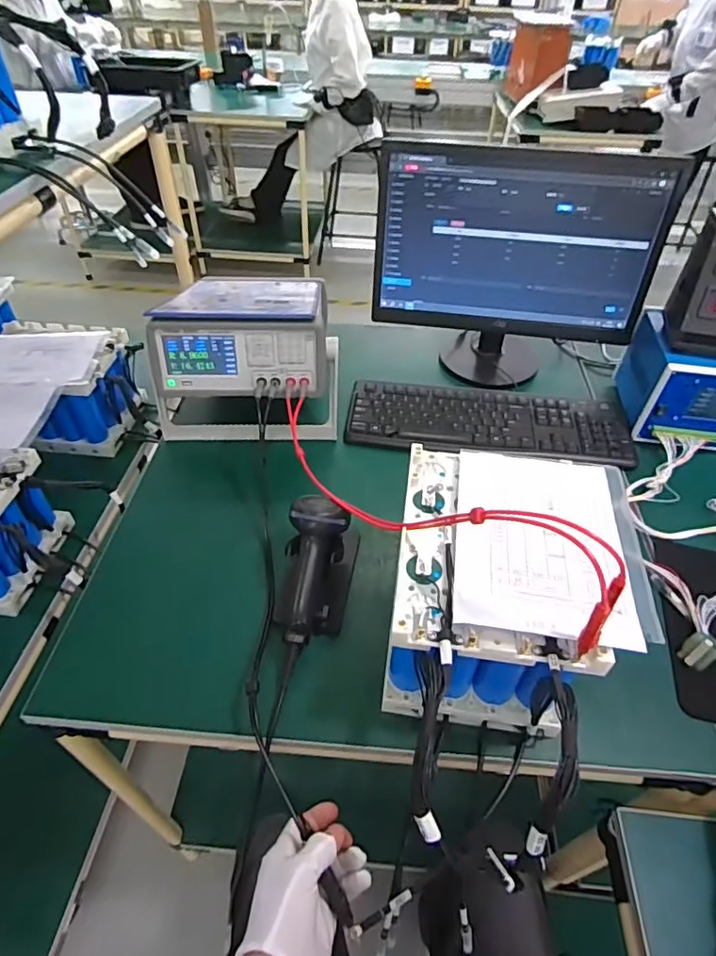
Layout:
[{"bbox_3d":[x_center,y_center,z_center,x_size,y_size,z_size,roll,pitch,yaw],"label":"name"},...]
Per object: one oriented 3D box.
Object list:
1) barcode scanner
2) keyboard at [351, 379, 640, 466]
[{"bbox_3d":[-0.052,0.101,0.610,0.080,0.124,0.171,9,46,6],"label":"barcode scanner"},{"bbox_3d":[0.212,-0.095,0.868,0.448,0.020,0.160,5,46,3],"label":"keyboard"}]

